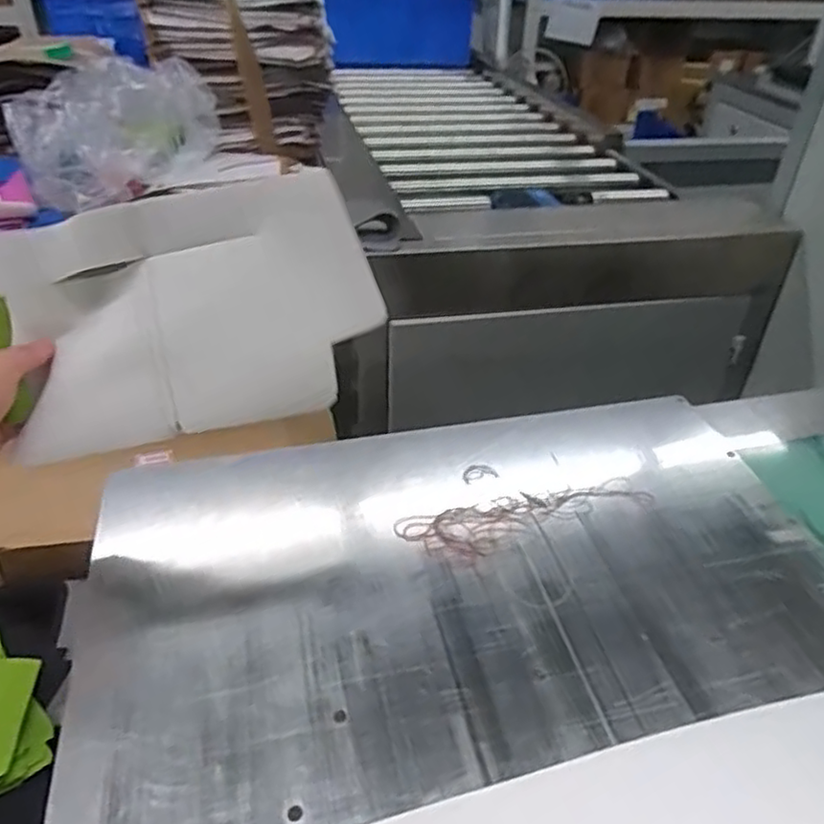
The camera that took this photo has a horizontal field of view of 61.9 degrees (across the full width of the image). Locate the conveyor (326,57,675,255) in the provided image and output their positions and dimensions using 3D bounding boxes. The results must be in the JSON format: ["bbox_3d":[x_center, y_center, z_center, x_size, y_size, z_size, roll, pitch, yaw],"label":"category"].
[{"bbox_3d":[0.096,-0.626,1.511,0.600,0.048,1.124,-7,37,-13],"label":"conveyor"}]

